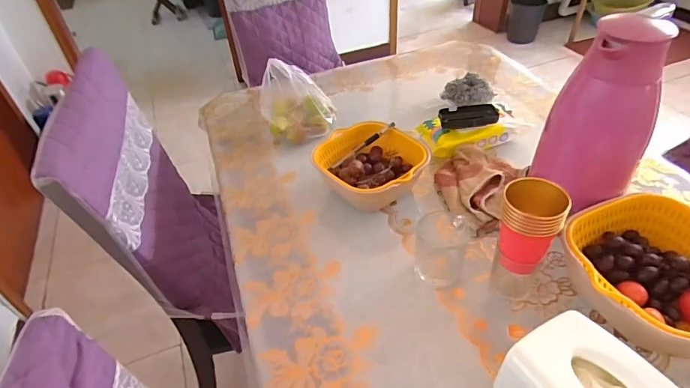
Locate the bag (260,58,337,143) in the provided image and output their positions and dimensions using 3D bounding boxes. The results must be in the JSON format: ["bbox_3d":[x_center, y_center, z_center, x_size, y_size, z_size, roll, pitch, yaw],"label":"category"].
[{"bbox_3d":[-0.095,-0.193,0.884,0.141,0.140,0.099,-24,46,-21],"label":"bag"}]

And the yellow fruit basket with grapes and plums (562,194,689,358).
[{"bbox_3d":[0.395,0.101,0.548,0.201,0.081,0.203,-2,42,2],"label":"yellow fruit basket with grapes and plums"}]

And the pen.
[{"bbox_3d":[0.033,-0.088,0.772,0.137,0.011,0.011,-36,48,-4],"label":"pen"}]

